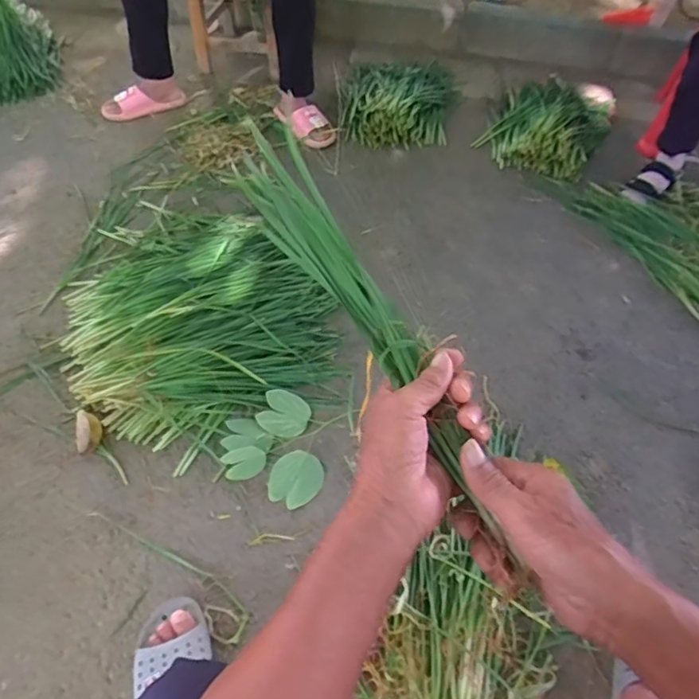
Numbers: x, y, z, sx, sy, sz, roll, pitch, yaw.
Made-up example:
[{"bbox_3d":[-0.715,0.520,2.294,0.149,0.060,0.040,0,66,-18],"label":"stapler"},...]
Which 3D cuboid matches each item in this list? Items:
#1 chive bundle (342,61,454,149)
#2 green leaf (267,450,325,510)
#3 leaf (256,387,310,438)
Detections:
[{"bbox_3d":[0.139,-0.734,1.609,0.316,0.077,0.413,9,54,3],"label":"chive bundle"},{"bbox_3d":[-0.091,0.218,0.950,0.087,0.011,0.096,22,56,12],"label":"green leaf"},{"bbox_3d":[-0.115,0.113,1.011,0.087,0.014,0.088,2,54,-2],"label":"leaf"}]

